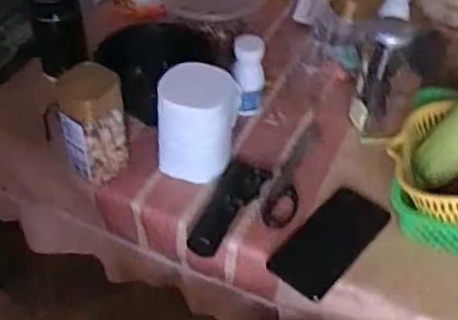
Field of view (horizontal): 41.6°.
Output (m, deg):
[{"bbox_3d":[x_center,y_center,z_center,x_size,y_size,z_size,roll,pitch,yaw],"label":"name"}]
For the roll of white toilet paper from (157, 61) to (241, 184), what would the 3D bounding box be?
[{"bbox_3d":[-0.039,-0.045,0.746,0.091,0.122,0.098,7,46,5],"label":"roll of white toilet paper"}]

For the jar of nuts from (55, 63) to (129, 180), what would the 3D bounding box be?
[{"bbox_3d":[-0.167,-0.044,0.745,0.073,0.137,0.066,-6,47,-8],"label":"jar of nuts"}]

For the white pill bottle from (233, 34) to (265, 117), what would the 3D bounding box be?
[{"bbox_3d":[0.028,-0.118,0.855,0.044,0.109,0.042,2,46,-1],"label":"white pill bottle"}]

